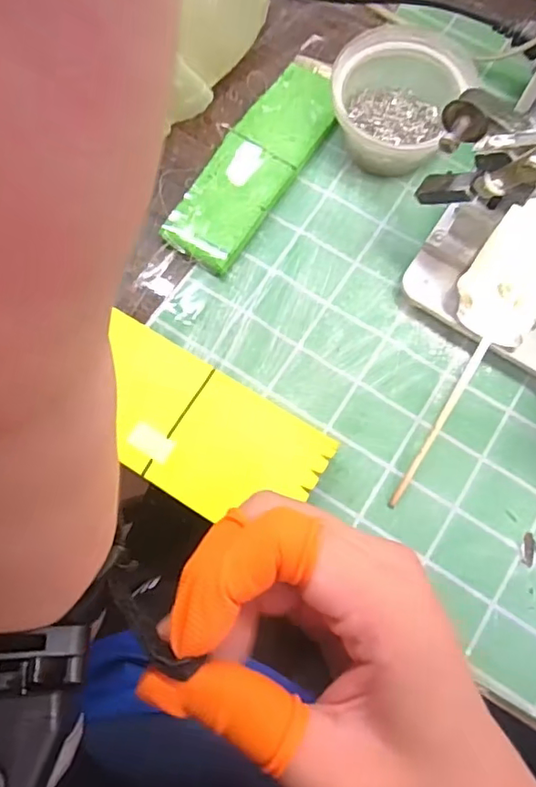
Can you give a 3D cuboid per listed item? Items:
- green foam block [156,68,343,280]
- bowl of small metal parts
[{"bbox_3d":[-0.008,-0.173,0.414,0.059,0.014,0.181,31,77,9],"label":"green foam block"},{"bbox_3d":[0.093,-0.213,0.404,0.087,0.055,0.088,0,75,1],"label":"bowl of small metal parts"}]

